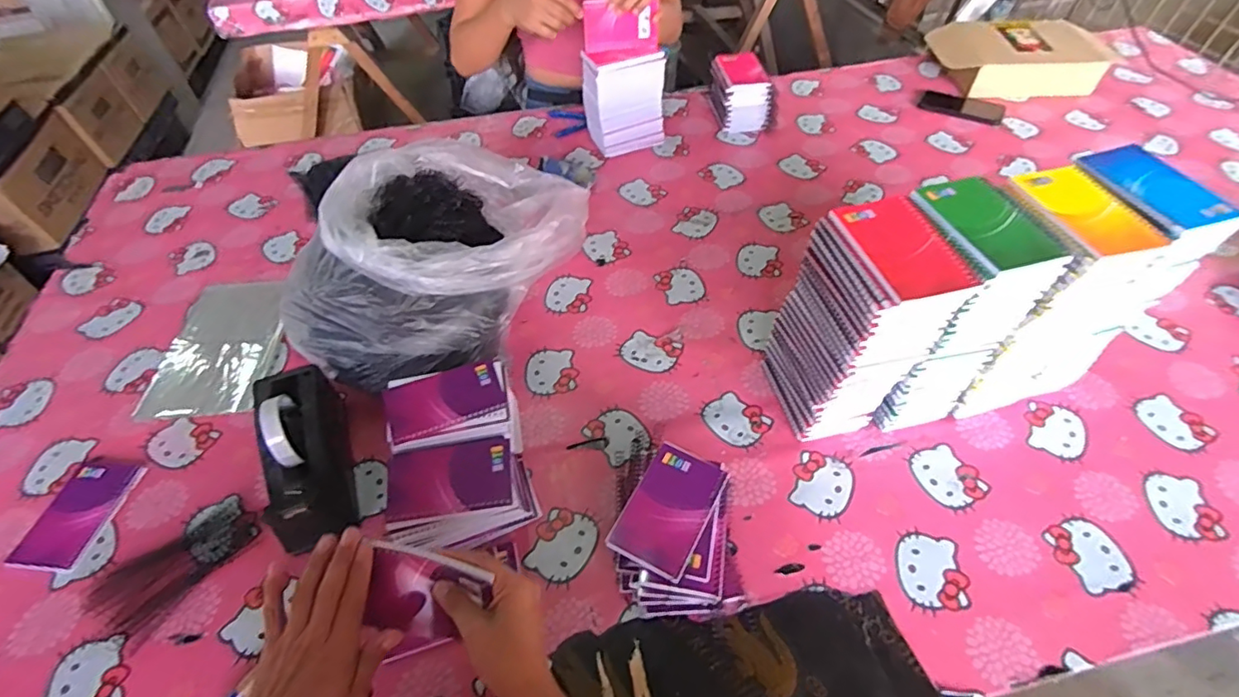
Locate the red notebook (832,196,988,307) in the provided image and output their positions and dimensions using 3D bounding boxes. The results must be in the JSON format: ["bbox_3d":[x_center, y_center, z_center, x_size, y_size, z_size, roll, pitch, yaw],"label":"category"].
[{"bbox_3d":[0.266,-0.098,0.535,0.087,0.008,0.128,-13,52,-9],"label":"red notebook"}]

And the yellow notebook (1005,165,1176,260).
[{"bbox_3d":[0.461,-0.138,0.561,0.086,0.007,0.130,-13,52,-9],"label":"yellow notebook"}]

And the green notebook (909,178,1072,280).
[{"bbox_3d":[0.358,-0.124,0.555,0.101,0.006,0.130,-12,51,-9],"label":"green notebook"}]

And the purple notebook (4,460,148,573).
[{"bbox_3d":[-0.654,0.199,0.682,0.087,0.009,0.132,7,51,7],"label":"purple notebook"}]

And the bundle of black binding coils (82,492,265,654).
[{"bbox_3d":[-0.504,0.242,0.645,0.093,0.018,0.162,30,57,23],"label":"bundle of black binding coils"}]

